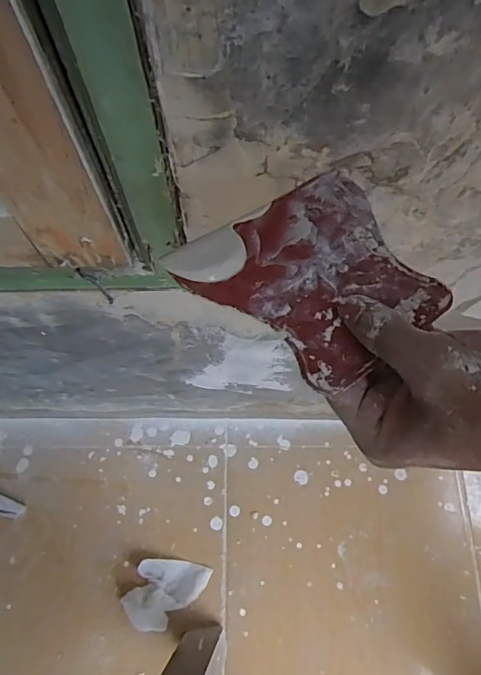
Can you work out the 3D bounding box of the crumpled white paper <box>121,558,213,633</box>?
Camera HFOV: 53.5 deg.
[{"bbox_3d":[-0.121,0.393,0.756,0.131,0.042,0.096,-41,73,-15],"label":"crumpled white paper"}]

